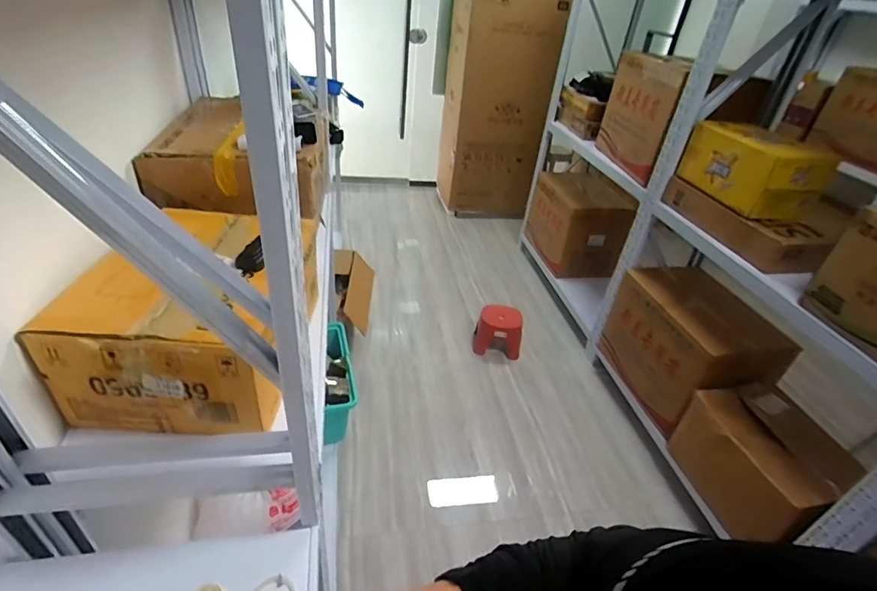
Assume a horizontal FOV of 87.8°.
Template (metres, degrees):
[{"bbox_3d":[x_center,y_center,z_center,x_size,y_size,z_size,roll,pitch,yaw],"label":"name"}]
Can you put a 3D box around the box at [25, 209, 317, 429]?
[{"bbox_3d":[-0.430,0.024,0.862,0.312,0.192,0.424,6,35,-1],"label":"box"}]

